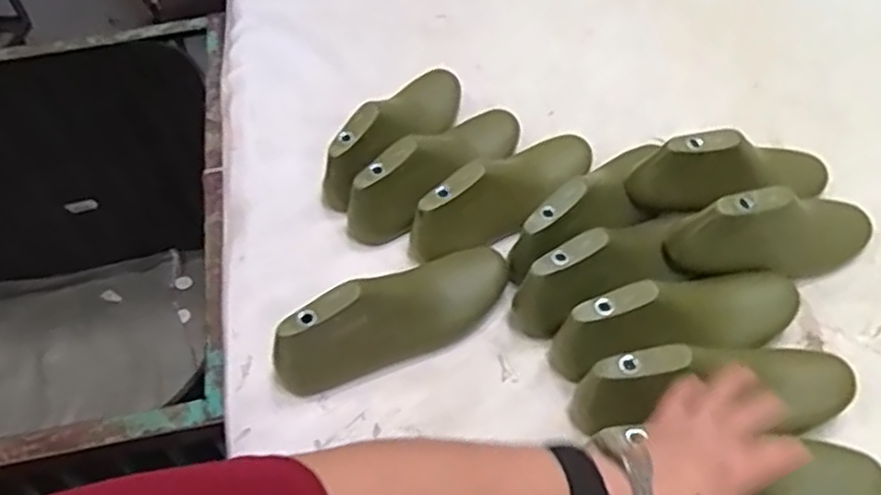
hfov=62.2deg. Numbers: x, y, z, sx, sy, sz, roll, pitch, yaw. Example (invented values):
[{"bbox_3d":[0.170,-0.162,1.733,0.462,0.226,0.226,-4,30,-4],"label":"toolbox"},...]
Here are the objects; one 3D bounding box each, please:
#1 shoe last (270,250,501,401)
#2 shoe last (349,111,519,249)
[{"bbox_3d":[-0.034,0.057,0.673,0.241,0.078,0.068,-32,59,-23],"label":"shoe last"},{"bbox_3d":[0.003,-0.092,0.813,0.087,0.105,0.243,29,58,20],"label":"shoe last"}]

